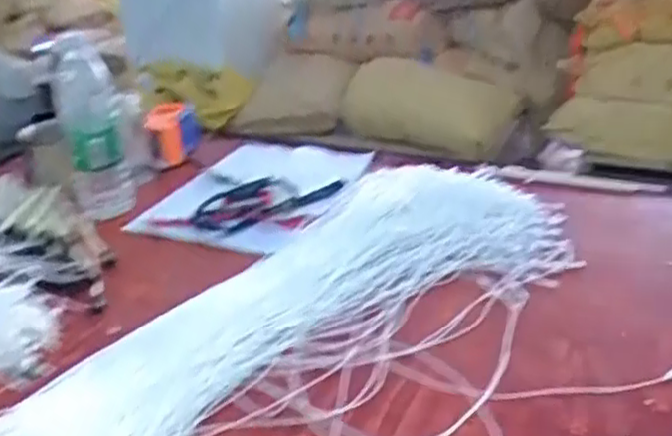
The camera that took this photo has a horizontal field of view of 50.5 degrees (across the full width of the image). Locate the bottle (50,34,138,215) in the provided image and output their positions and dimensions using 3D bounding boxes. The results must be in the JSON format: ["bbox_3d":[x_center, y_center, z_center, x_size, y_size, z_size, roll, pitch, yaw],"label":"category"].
[{"bbox_3d":[-0.284,-0.110,0.832,0.066,0.197,0.074,-10,27,-18],"label":"bottle"}]

